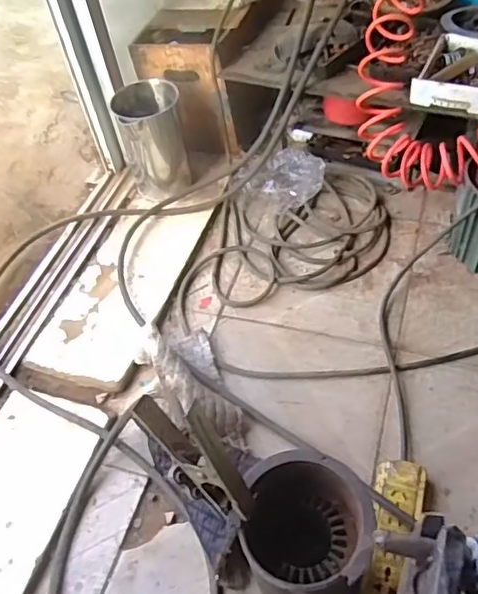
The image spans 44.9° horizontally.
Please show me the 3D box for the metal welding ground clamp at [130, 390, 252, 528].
[{"bbox_3d":[-0.045,0.160,0.577,0.087,0.160,0.034,5,40,34],"label":"metal welding ground clamp"}]

